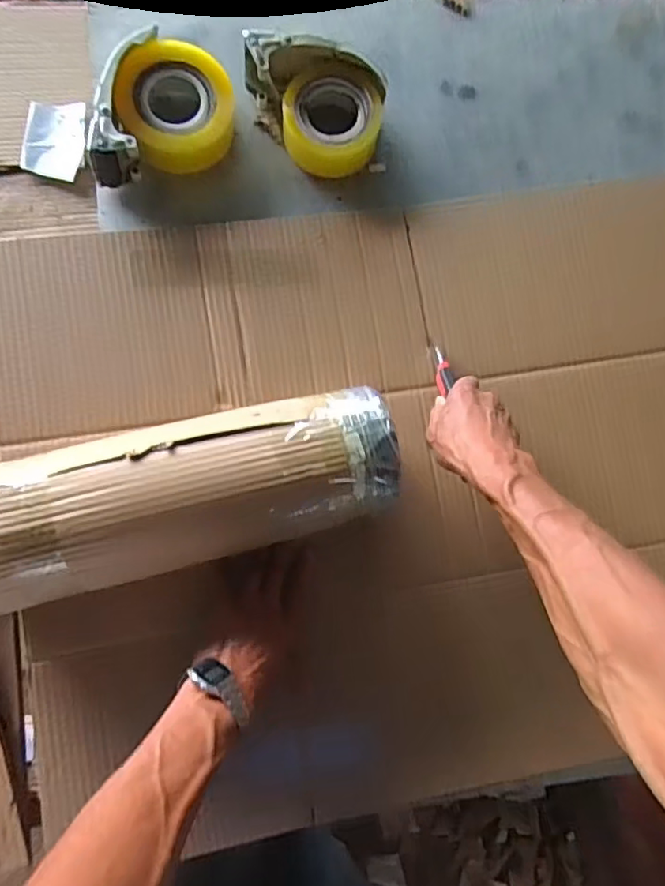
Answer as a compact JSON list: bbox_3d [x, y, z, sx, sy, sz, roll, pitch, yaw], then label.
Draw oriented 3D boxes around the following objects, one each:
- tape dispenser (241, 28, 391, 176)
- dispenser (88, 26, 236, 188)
[{"bbox_3d":[-0.019,-0.377,0.638,0.161,0.072,0.121,0,84,-6],"label":"tape dispenser"},{"bbox_3d":[-0.179,-0.349,0.613,0.126,0.077,0.157,18,83,-4],"label":"dispenser"}]

